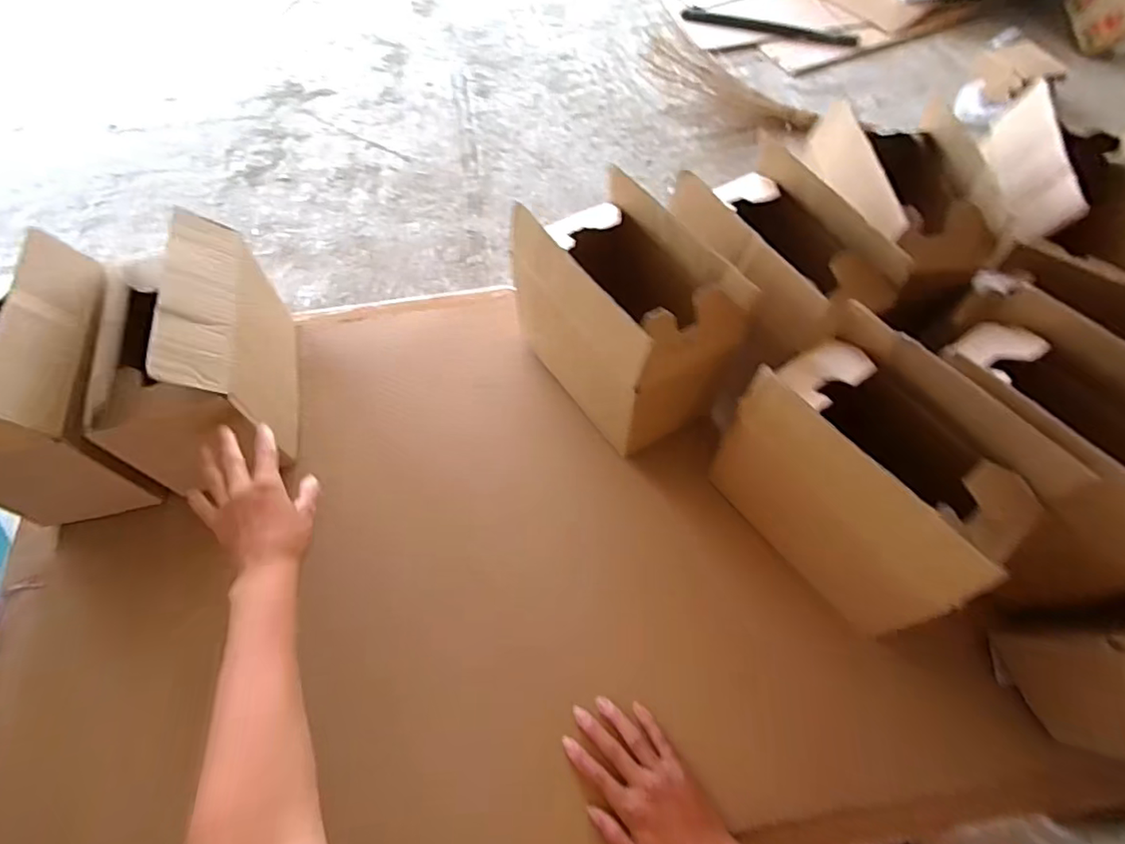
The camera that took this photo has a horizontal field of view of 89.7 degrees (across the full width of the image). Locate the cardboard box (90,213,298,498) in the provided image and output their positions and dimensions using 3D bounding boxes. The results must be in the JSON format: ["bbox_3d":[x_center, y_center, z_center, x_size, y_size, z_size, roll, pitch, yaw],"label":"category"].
[{"bbox_3d":[-0.405,-0.068,0.629,0.135,0.200,0.239,-11,61,-6],"label":"cardboard box"}]

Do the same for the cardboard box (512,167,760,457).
[{"bbox_3d":[0.065,-0.116,0.636,0.134,0.206,0.235,-32,65,-16],"label":"cardboard box"}]

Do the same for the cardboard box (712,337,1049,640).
[{"bbox_3d":[0.281,0.052,0.536,0.133,0.204,0.229,-37,66,-18],"label":"cardboard box"}]

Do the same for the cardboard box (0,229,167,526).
[{"bbox_3d":[-0.547,-0.042,0.606,0.150,0.209,0.215,-9,61,-4],"label":"cardboard box"}]

